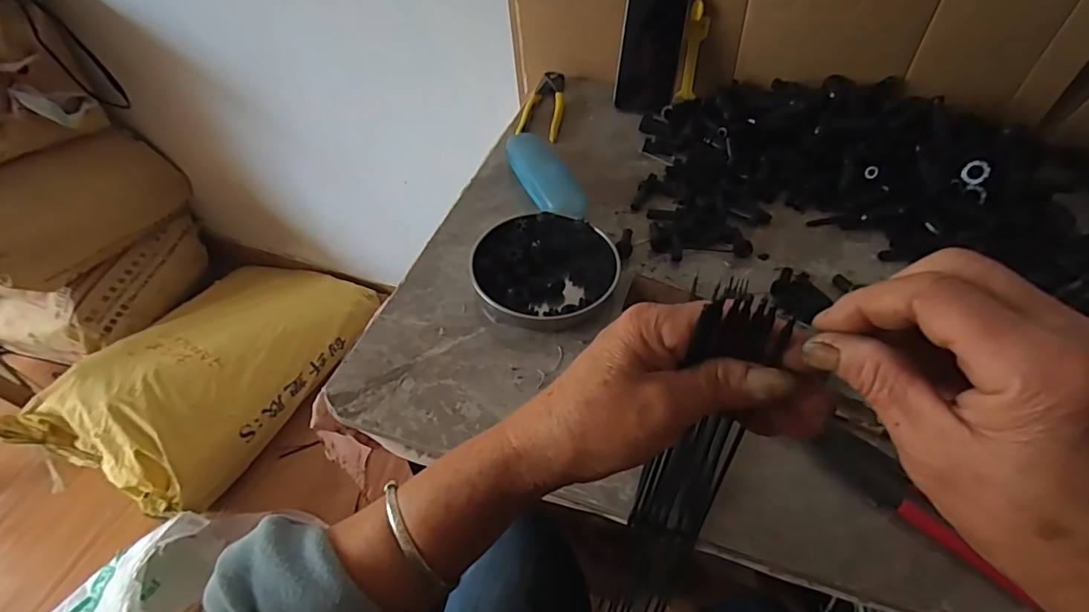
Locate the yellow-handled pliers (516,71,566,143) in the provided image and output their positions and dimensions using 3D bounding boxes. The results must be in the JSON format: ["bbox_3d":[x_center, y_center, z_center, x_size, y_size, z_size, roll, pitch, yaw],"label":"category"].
[{"bbox_3d":[0.000,-0.281,0.733,0.055,0.012,0.170,7,50,5],"label":"yellow-handled pliers"}]

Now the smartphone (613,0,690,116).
[{"bbox_3d":[0.140,-0.342,0.695,0.078,0.165,0.011,10,27,8],"label":"smartphone"}]

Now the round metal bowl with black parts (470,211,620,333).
[{"bbox_3d":[0.001,-0.037,0.510,0.136,0.024,0.125,0,50,0],"label":"round metal bowl with black parts"}]

